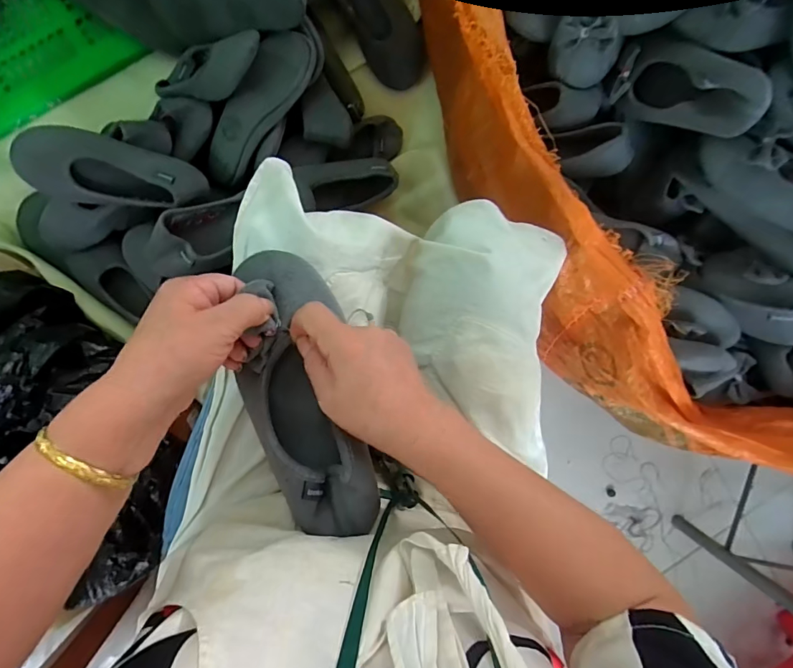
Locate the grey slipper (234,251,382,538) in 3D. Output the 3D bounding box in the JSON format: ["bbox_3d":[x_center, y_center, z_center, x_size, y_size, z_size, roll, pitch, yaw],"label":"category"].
[{"bbox_3d":[-0.076,0.048,0.343,0.085,0.044,0.225,-15,86,-4],"label":"grey slipper"}]

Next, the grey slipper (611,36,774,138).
[{"bbox_3d":[0.368,-0.312,0.561,0.071,0.197,0.093,-29,133,-2],"label":"grey slipper"}]

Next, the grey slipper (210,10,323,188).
[{"bbox_3d":[-0.195,-0.341,0.643,0.078,0.058,0.257,36,91,-8],"label":"grey slipper"}]

